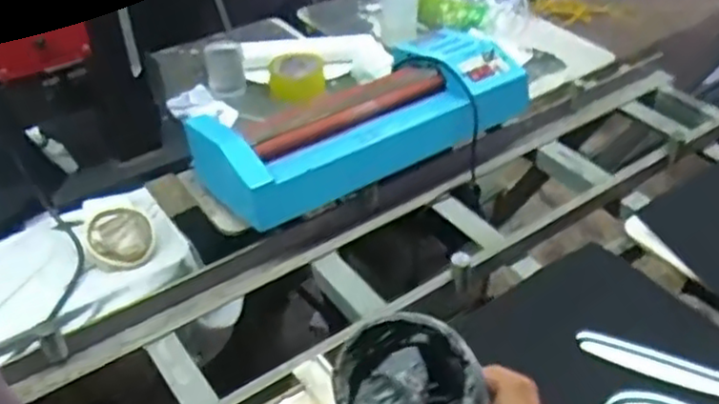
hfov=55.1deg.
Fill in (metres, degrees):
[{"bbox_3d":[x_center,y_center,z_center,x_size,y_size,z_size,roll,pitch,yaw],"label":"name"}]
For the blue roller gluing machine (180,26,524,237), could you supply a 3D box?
[{"bbox_3d":[0.010,-0.126,1.050,0.500,0.120,0.203,-26,46,-27],"label":"blue roller gluing machine"}]

